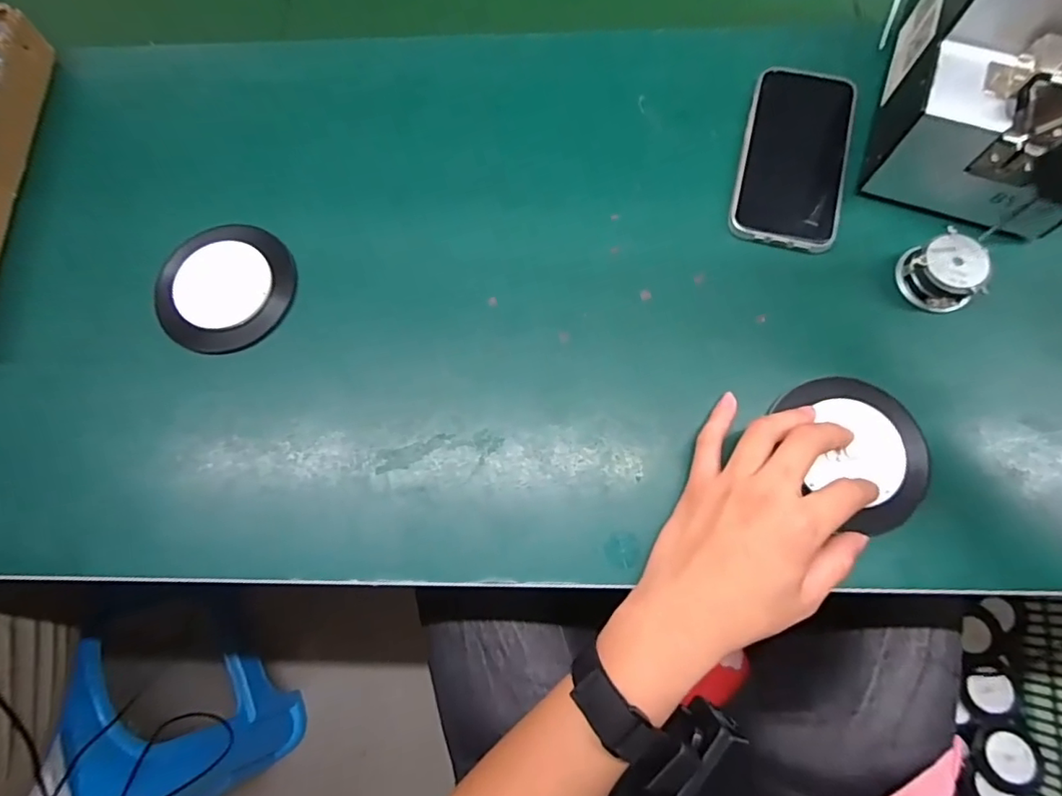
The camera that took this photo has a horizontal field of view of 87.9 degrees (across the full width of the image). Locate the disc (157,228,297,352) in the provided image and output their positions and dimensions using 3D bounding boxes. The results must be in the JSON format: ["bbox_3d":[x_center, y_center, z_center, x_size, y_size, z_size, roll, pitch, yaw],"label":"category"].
[{"bbox_3d":[-0.223,-0.082,0.399,0.093,0.013,0.097,0,74,1],"label":"disc"}]

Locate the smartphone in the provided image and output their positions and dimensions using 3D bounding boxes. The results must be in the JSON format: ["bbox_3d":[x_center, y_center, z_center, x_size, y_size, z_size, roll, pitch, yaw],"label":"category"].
[{"bbox_3d":[0.195,-0.179,0.408,0.076,0.012,0.149,14,75,5],"label":"smartphone"}]

